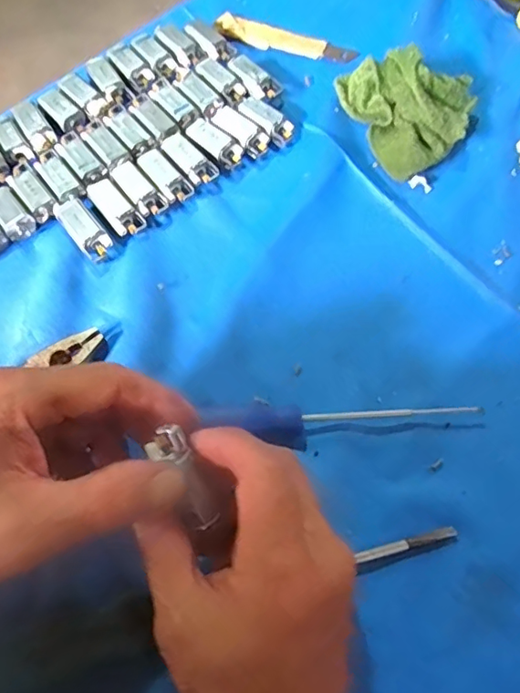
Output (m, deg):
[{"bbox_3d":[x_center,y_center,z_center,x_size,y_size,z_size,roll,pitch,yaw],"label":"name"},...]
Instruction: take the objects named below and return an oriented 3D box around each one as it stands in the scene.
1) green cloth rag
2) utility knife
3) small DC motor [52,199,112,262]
[{"bbox_3d":[0.107,-0.179,0.388,0.076,0.039,0.102,-26,69,-11],"label":"green cloth rag"},{"bbox_3d":[0.021,-0.251,0.439,0.114,0.006,0.029,14,67,6],"label":"utility knife"},{"bbox_3d":[-0.118,-0.079,0.358,0.019,0.013,0.049,-37,72,-14],"label":"small DC motor"}]

